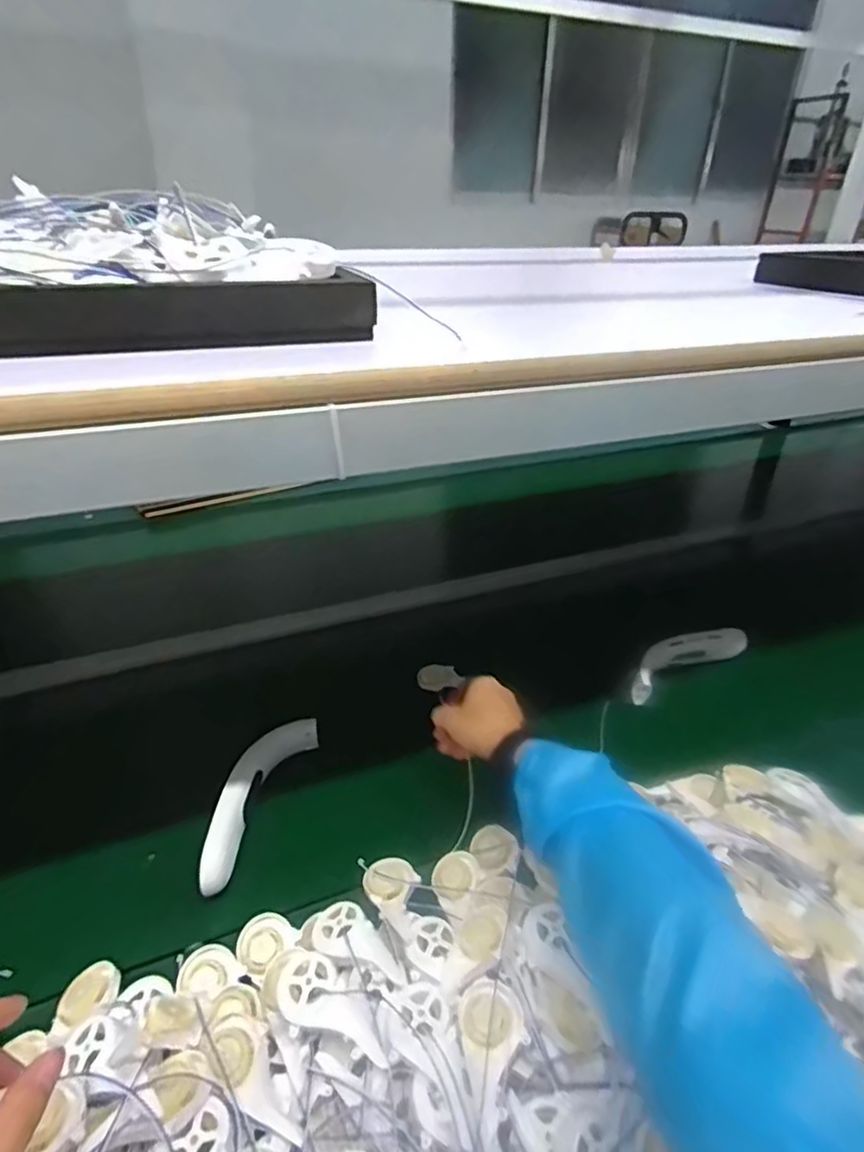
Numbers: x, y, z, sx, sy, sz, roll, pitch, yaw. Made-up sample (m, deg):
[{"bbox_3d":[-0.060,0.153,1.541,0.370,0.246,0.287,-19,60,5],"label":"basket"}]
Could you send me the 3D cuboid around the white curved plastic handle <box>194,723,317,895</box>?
[{"bbox_3d":[-0.181,0.216,0.608,0.043,0.042,0.199,11,34,14],"label":"white curved plastic handle"}]

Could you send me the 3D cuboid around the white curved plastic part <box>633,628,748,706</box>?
[{"bbox_3d":[0.340,0.111,0.813,0.188,0.052,0.046,-15,36,-23],"label":"white curved plastic part"}]

